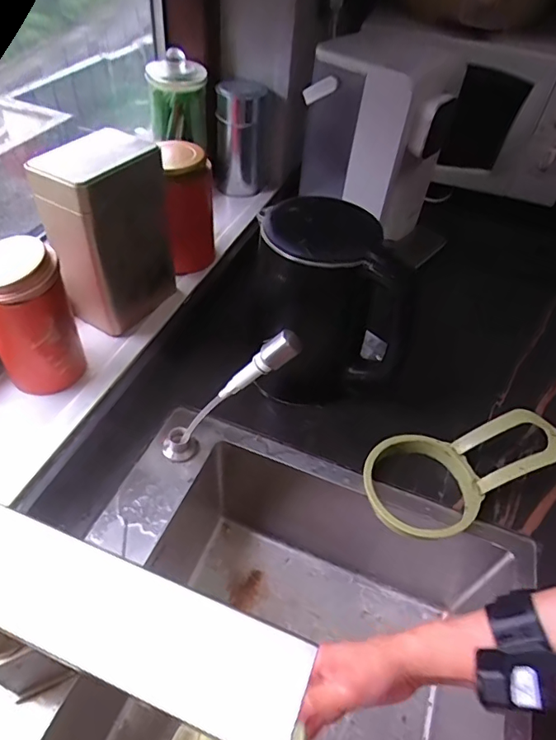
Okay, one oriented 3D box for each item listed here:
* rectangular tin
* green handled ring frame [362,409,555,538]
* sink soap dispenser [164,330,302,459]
[{"bbox_3d":[-0.196,-0.165,0.592,0.082,0.203,0.126,24,49,15],"label":"rectangular tin"},{"bbox_3d":[0.205,0.103,0.563,0.225,0.069,0.123,-21,53,-24],"label":"green handled ring frame"},{"bbox_3d":[-0.056,0.036,0.517,0.033,0.231,0.029,28,41,-24],"label":"sink soap dispenser"}]

